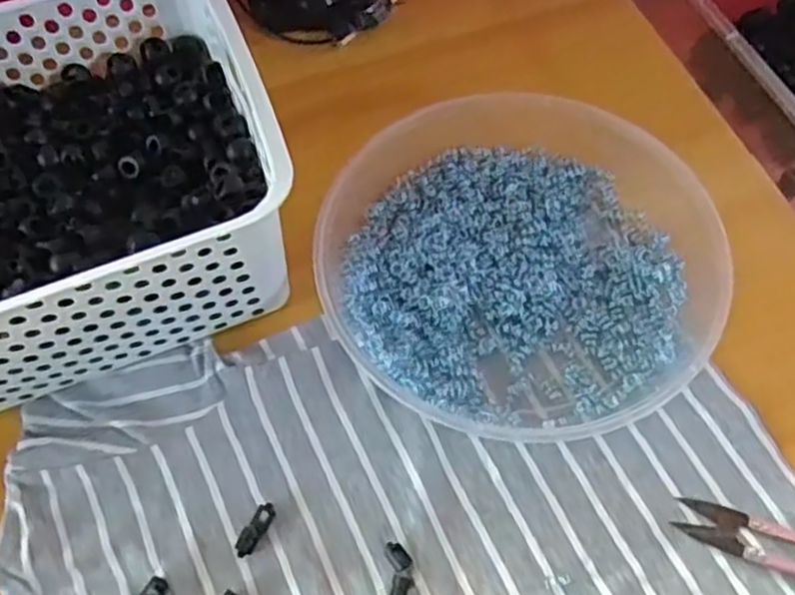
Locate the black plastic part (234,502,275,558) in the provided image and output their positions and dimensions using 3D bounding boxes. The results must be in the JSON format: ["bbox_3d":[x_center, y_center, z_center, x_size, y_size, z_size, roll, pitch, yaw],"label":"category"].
[{"bbox_3d":[-0.073,0.119,0.384,0.010,0.004,0.029,27,65,15],"label":"black plastic part"}]

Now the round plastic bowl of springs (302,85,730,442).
[{"bbox_3d":[0.067,-0.029,0.436,0.216,0.038,0.207,-1,61,1],"label":"round plastic bowl of springs"}]

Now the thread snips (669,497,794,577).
[{"bbox_3d":[0.190,0.123,0.367,0.098,0.014,0.023,21,64,13],"label":"thread snips"}]

